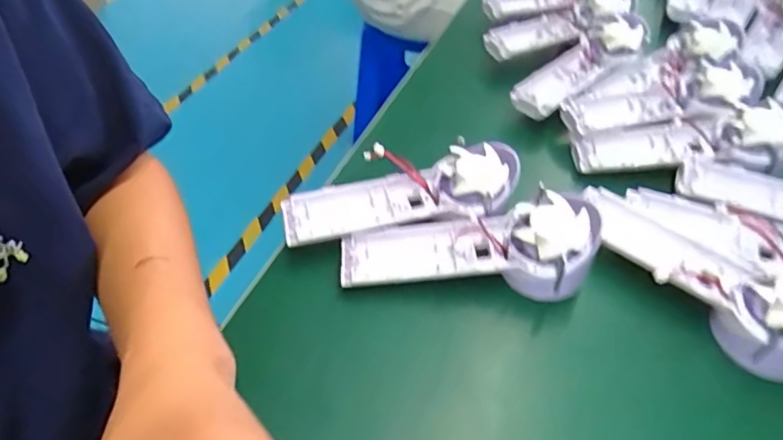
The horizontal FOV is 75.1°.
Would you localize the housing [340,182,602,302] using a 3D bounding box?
[{"bbox_3d":[0.055,0.024,0.363,0.174,0.050,0.064,-5,48,13],"label":"housing"}]

